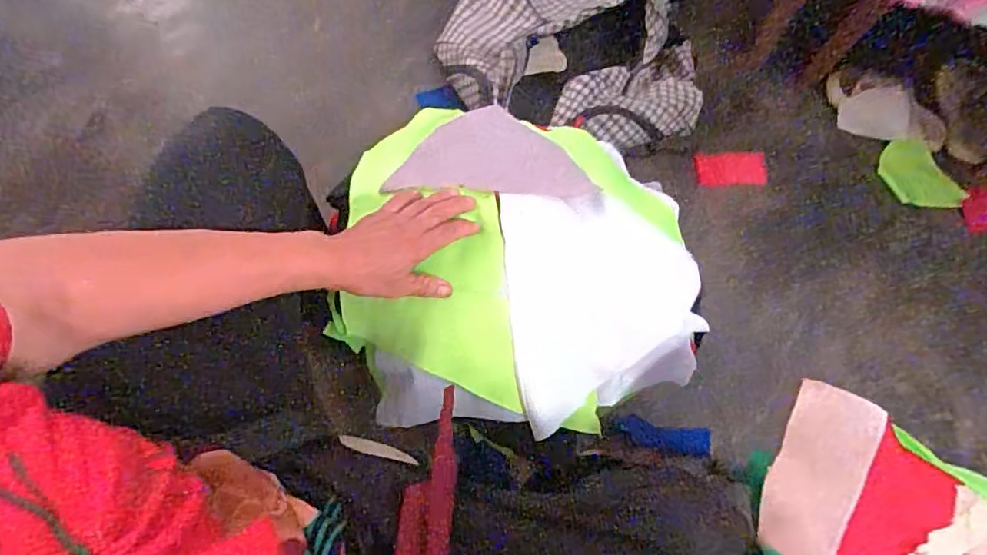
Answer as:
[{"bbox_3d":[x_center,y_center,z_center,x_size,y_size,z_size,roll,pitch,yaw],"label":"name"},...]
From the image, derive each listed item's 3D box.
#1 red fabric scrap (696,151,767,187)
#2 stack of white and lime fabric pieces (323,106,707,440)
[{"bbox_3d":[0.440,-0.201,1.053,0.136,0.010,0.065,-4,83,-9],"label":"red fabric scrap"},{"bbox_3d":[0.027,-0.022,0.605,0.372,0.090,0.347,6,69,0],"label":"stack of white and lime fabric pieces"}]

